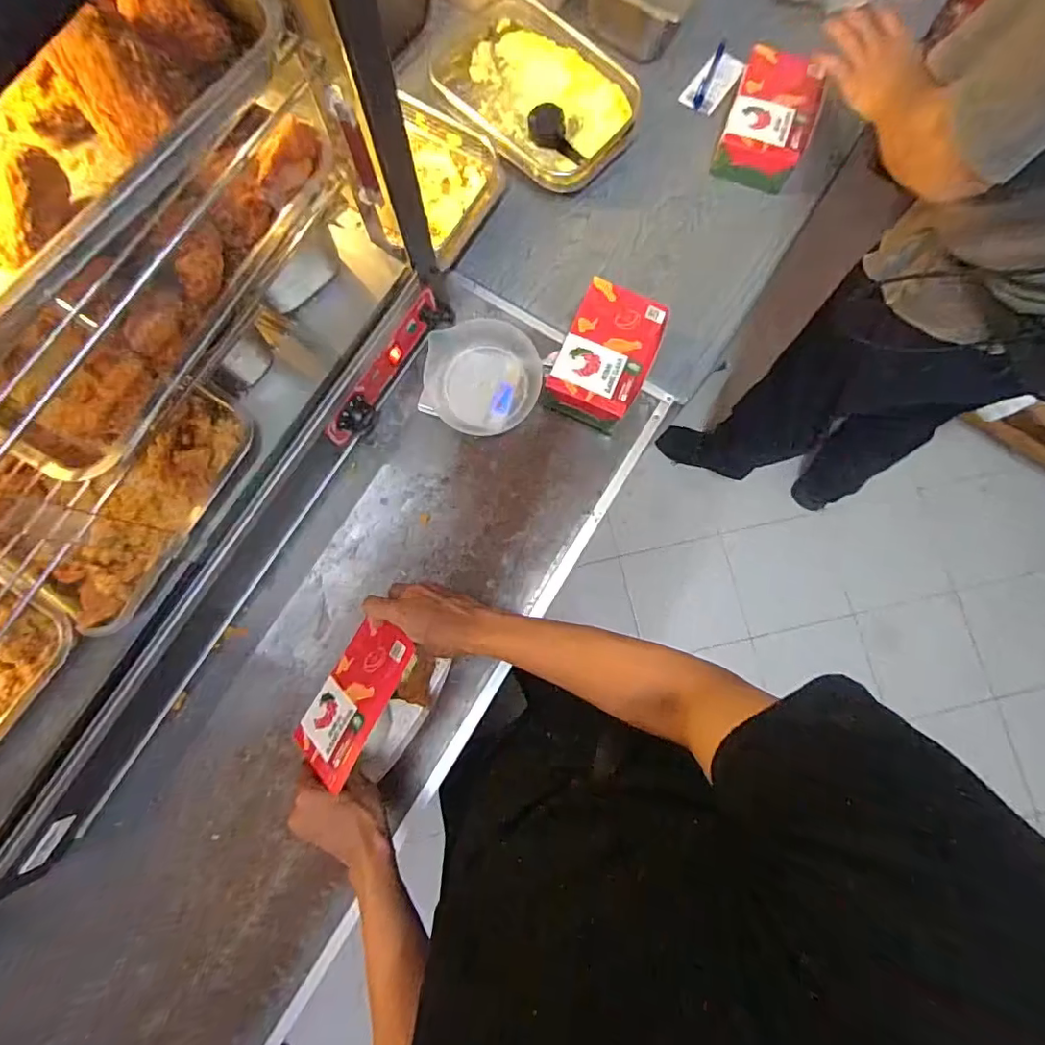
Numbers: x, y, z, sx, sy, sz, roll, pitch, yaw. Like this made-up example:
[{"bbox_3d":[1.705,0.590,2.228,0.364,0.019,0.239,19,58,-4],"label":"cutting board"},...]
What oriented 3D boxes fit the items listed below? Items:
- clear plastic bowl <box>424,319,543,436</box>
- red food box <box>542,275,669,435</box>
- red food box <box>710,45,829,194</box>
[{"bbox_3d":[-0.055,-0.204,0.752,0.150,0.068,0.155,0,80,0],"label":"clear plastic bowl"},{"bbox_3d":[0.113,-0.220,0.747,0.116,0.074,0.182,25,80,4],"label":"red food box"},{"bbox_3d":[0.363,-0.588,0.807,0.118,0.075,0.171,17,80,3],"label":"red food box"}]

